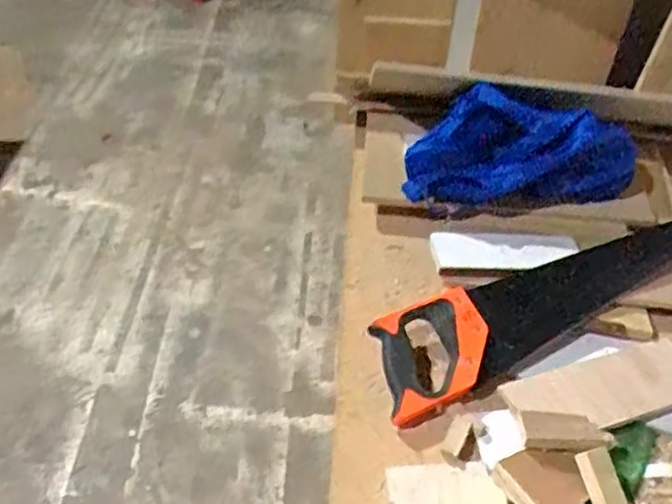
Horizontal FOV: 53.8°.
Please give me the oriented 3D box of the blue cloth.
[{"bbox_3d":[0.242,-0.119,0.833,0.301,0.150,0.065,4,44,1],"label":"blue cloth"}]

